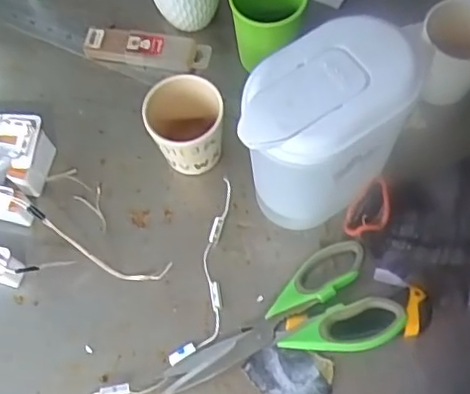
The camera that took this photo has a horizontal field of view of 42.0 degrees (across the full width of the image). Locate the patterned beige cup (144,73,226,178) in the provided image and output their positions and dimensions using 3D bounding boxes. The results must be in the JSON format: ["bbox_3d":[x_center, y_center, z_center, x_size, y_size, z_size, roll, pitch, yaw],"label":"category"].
[{"bbox_3d":[-0.046,-0.066,0.581,0.070,0.084,0.071,-1,68,2],"label":"patterned beige cup"}]

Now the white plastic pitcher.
[{"bbox_3d":[0.069,-0.042,0.512,0.132,0.182,0.079,-28,70,-9],"label":"white plastic pitcher"}]

